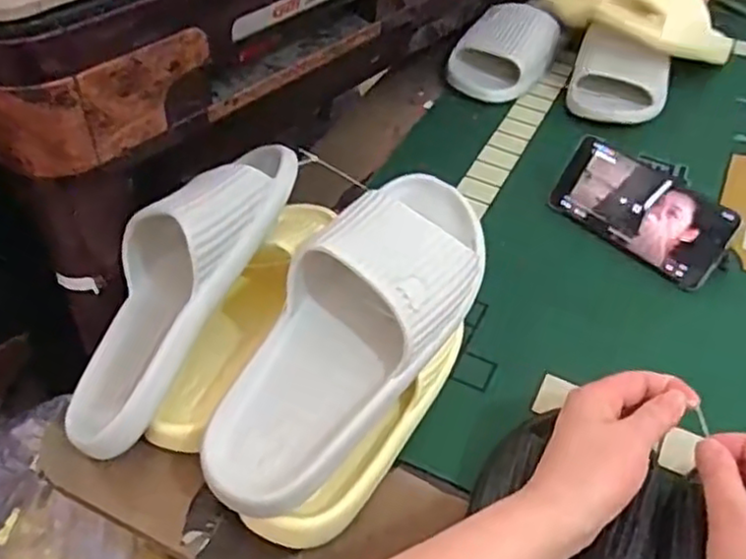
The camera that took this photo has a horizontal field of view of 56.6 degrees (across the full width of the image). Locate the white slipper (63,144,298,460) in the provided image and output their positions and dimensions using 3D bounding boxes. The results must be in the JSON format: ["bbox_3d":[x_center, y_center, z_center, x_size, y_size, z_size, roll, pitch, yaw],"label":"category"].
[{"bbox_3d":[-0.145,-0.004,0.498,0.092,0.071,0.261,23,73,17],"label":"white slipper"}]

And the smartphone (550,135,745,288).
[{"bbox_3d":[0.243,-0.063,0.634,0.161,0.077,0.010,39,21,30],"label":"smartphone"}]

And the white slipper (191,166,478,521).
[{"bbox_3d":[-0.013,0.031,0.452,0.099,0.077,0.260,29,75,23],"label":"white slipper"}]

